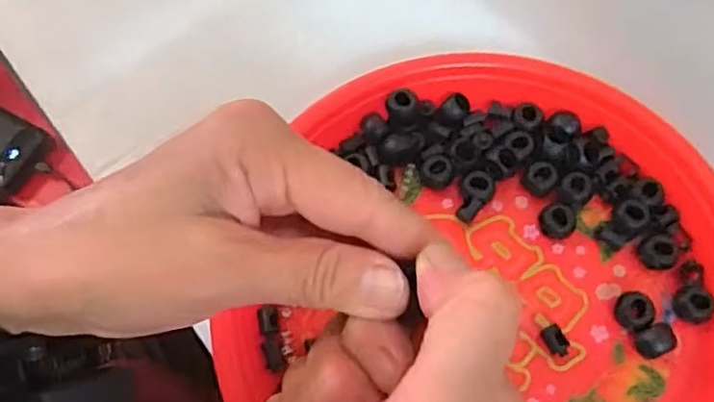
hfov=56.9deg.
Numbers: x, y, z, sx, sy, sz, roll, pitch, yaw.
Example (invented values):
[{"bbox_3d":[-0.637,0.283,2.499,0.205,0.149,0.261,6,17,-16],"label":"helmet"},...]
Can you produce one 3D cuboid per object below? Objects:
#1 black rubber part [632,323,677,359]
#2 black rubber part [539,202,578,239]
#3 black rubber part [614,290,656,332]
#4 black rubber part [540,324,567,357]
[{"bbox_3d":[0.135,0.064,0.298,0.016,0.012,0.013,-23,68,-7],"label":"black rubber part"},{"bbox_3d":[0.098,0.010,0.322,0.017,0.012,0.016,-1,67,2],"label":"black rubber part"},{"bbox_3d":[0.128,0.051,0.303,0.014,0.014,0.017,-30,69,-10],"label":"black rubber part"},{"bbox_3d":[0.090,0.065,0.300,0.008,0.010,0.014,-20,65,-7],"label":"black rubber part"}]

